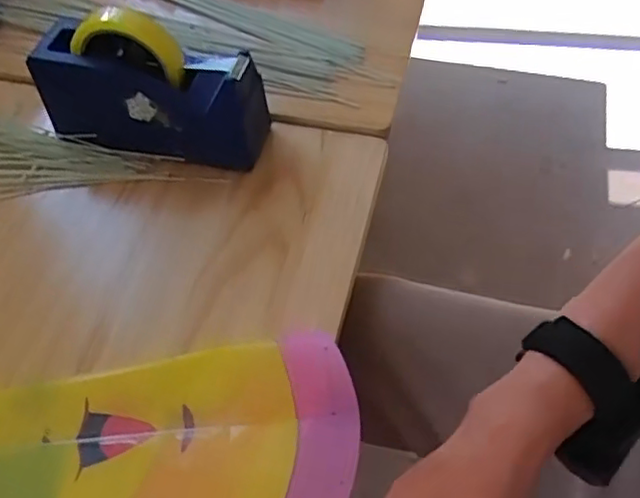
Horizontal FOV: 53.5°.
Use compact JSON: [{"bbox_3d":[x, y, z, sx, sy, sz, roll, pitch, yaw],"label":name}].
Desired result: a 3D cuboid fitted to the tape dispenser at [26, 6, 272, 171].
[{"bbox_3d":[-0.154,-0.147,0.572,0.198,0.126,0.058,9,55,7],"label":"tape dispenser"}]

